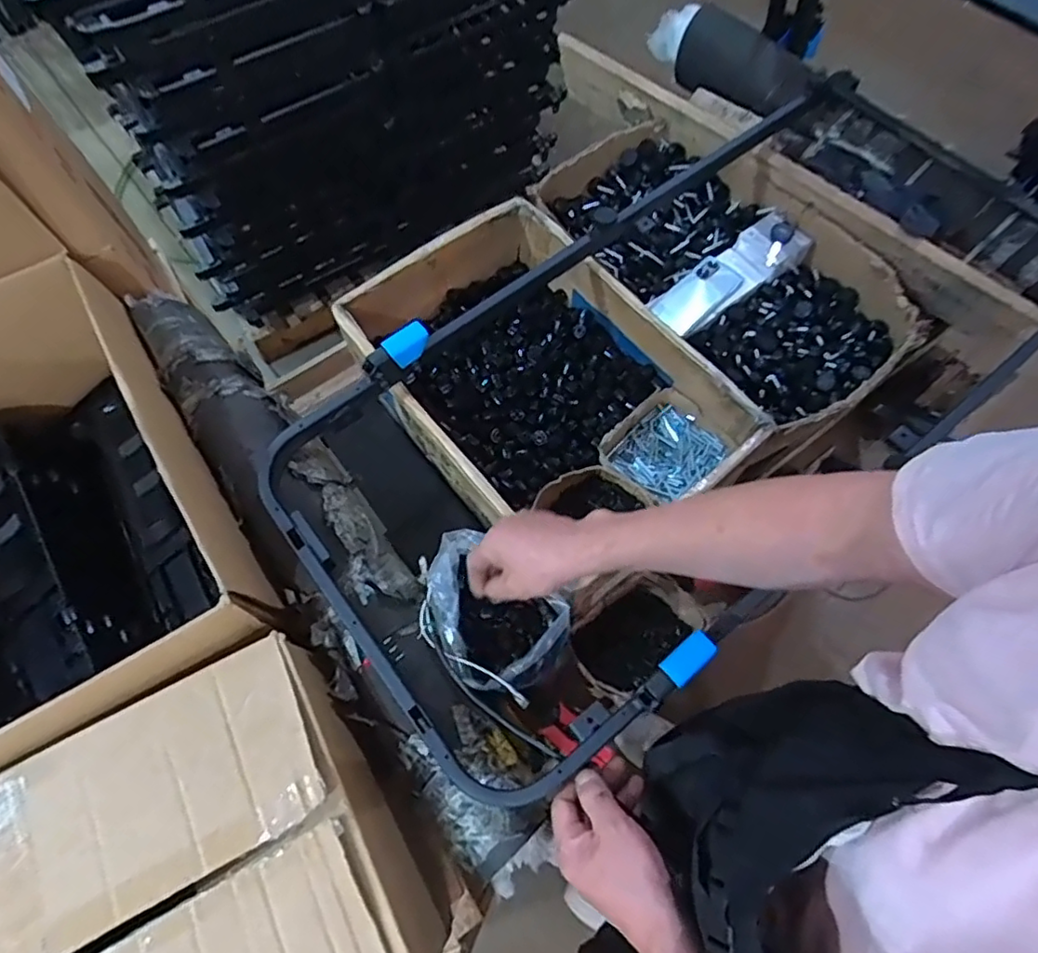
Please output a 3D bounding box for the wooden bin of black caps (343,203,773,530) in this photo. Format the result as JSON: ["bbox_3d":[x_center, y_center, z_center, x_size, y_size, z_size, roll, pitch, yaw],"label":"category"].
[{"bbox_3d":[0.030,-0.120,0.882,0.357,0.144,0.531,-36,70,-14],"label":"wooden bin of black caps"}]

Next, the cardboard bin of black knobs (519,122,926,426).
[{"bbox_3d":[0.307,-0.331,0.993,0.327,0.138,0.611,-35,70,-13],"label":"cardboard bin of black knobs"}]

